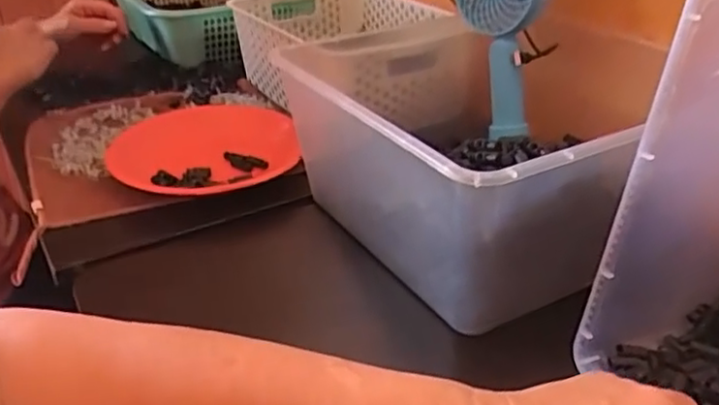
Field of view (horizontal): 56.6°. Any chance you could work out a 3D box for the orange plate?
[{"bbox_3d":[-0.157,-0.058,0.692,0.183,0.027,0.177,-1,29,1],"label":"orange plate"}]

